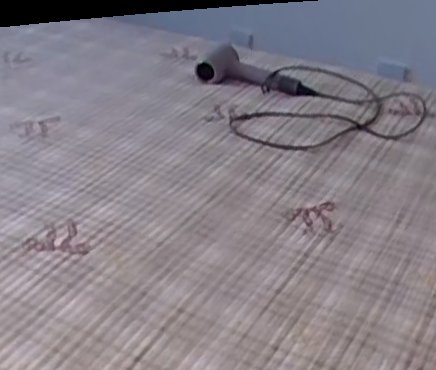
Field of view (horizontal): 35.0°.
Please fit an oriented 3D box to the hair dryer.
[{"bbox_3d":[0.207,-0.210,1.497,0.438,0.057,0.401,2,32,-1],"label":"hair dryer"}]

